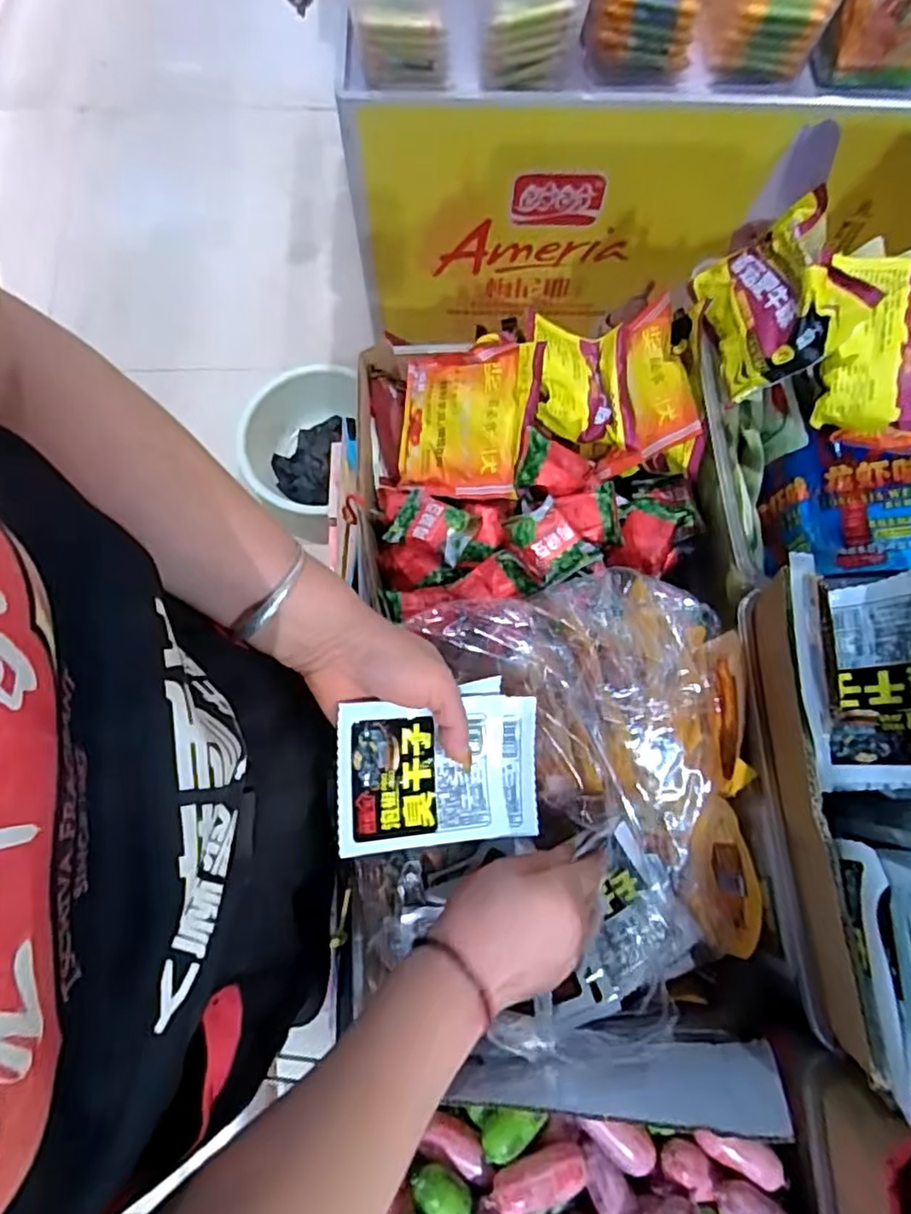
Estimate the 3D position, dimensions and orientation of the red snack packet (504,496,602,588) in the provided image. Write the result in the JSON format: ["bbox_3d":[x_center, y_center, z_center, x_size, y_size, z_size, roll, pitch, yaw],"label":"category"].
[{"bbox_3d":[0.075,-0.054,0.533,0.049,0.014,0.075,-40,79,-11],"label":"red snack packet"}]

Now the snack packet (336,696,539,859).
[{"bbox_3d":[-0.008,0.109,0.430,0.138,0.006,0.092,2,84,-23],"label":"snack packet"}]

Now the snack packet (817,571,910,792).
[{"bbox_3d":[0.249,0.040,0.366,0.086,0.020,0.117,-11,70,37],"label":"snack packet"}]

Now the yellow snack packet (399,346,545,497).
[{"bbox_3d":[0.009,-0.163,0.579,0.128,0.017,0.134,4,85,24],"label":"yellow snack packet"}]

